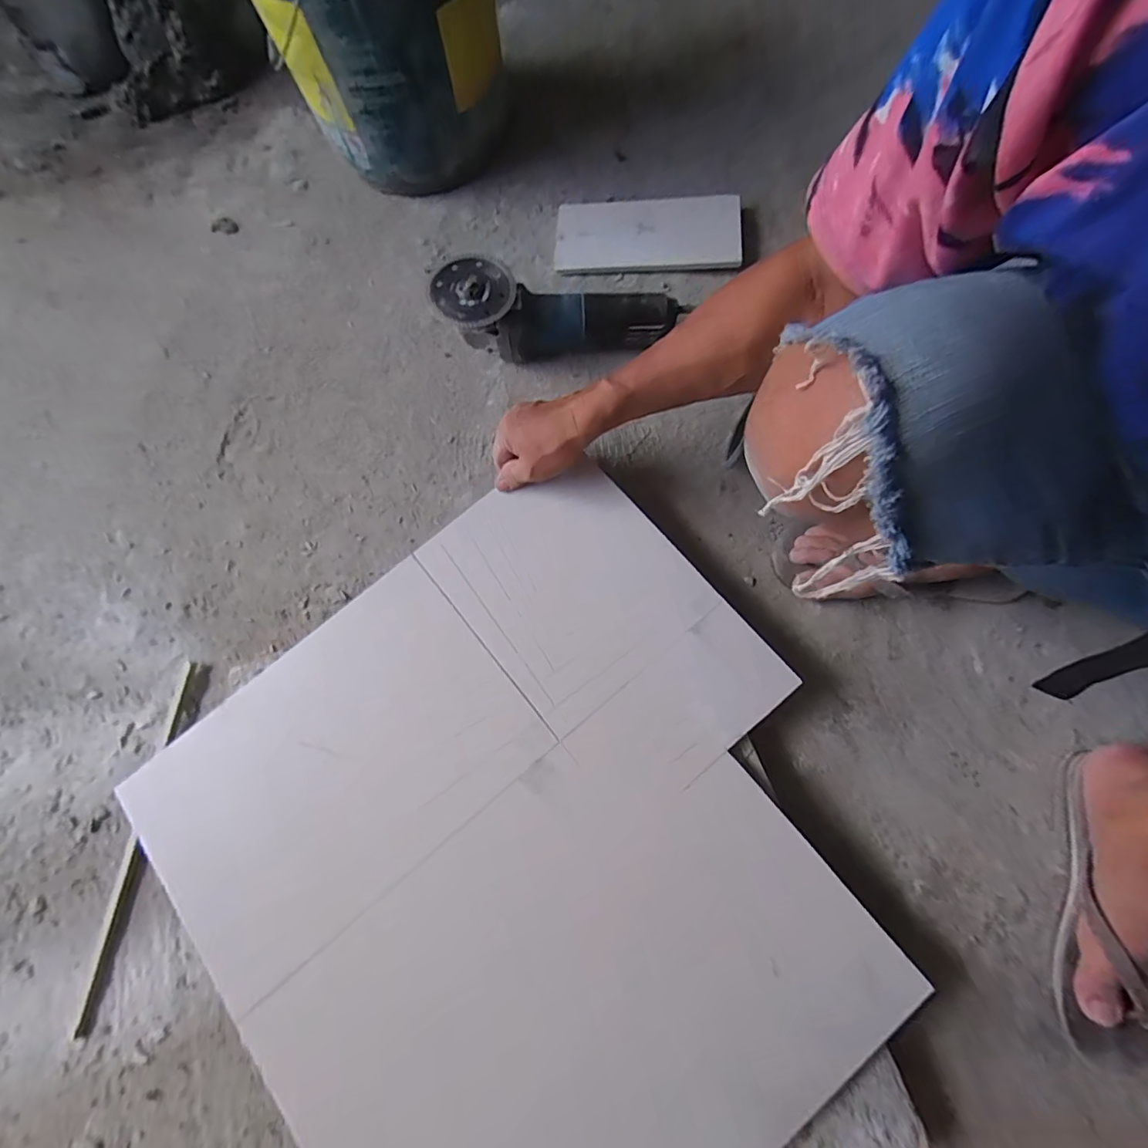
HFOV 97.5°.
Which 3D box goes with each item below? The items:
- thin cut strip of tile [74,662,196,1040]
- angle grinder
[{"bbox_3d":[-0.451,0.269,0.523,0.013,0.006,0.351,7,76,3],"label":"thin cut strip of tile"},{"bbox_3d":[-0.017,-0.310,0.603,0.275,0.092,0.082,-2,76,1],"label":"angle grinder"}]

